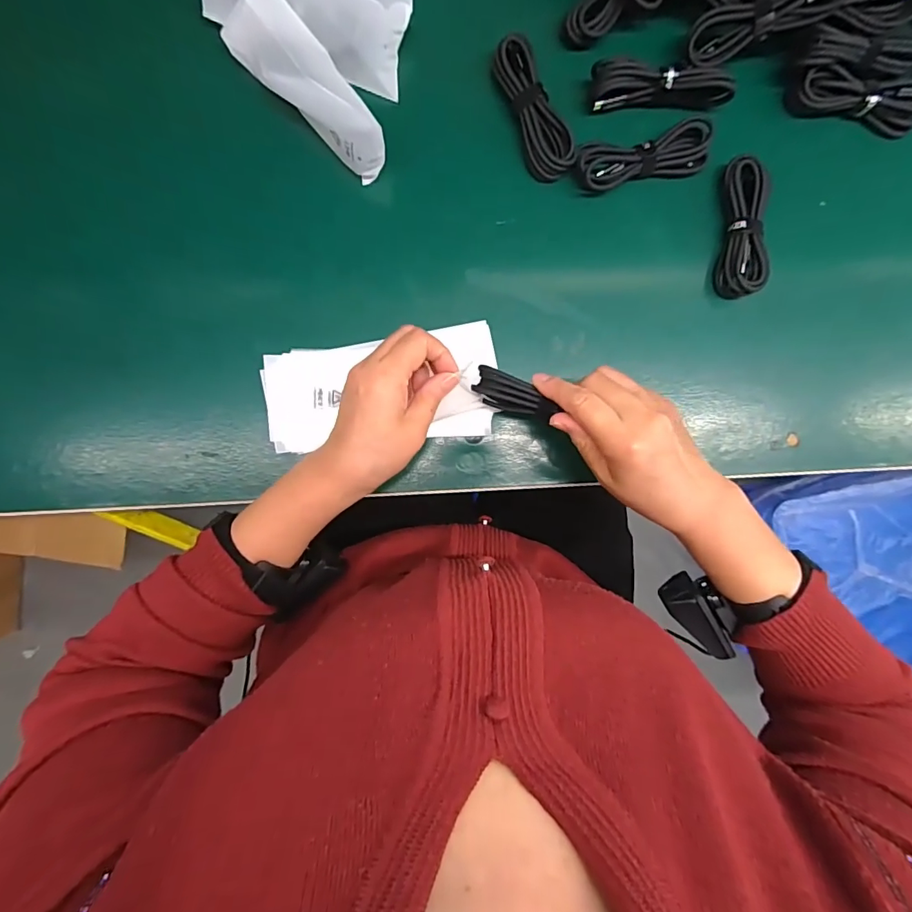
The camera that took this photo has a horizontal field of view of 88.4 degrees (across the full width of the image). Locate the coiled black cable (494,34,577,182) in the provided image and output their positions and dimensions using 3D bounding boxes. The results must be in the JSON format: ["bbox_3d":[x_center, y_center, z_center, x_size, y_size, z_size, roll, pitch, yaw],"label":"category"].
[{"bbox_3d":[0.061,-0.273,0.369,0.033,0.017,0.101,-23,91,-1],"label":"coiled black cable"}]

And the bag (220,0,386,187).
[{"bbox_3d":[-0.110,-0.280,0.350,0.048,0.025,0.148,-45,92,-1],"label":"bag"}]

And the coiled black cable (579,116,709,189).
[{"bbox_3d":[0.149,-0.239,0.374,0.104,0.015,0.034,-12,91,-2],"label":"coiled black cable"}]

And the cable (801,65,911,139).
[{"bbox_3d":[0.327,-0.288,0.380,0.105,0.024,0.033,12,90,-2],"label":"cable"}]

